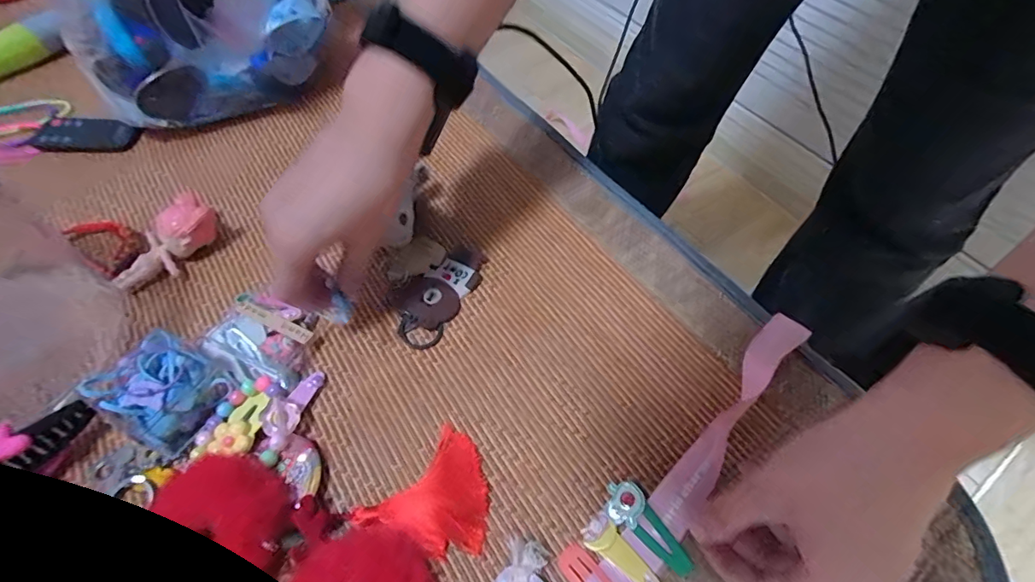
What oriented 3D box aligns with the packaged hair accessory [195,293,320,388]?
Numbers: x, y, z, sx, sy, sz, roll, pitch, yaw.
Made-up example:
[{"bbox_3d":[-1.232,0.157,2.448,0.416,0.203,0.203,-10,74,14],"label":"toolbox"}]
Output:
[{"bbox_3d":[-0.174,0.028,0.325,0.066,0.016,0.054,16,58,8],"label":"packaged hair accessory"}]

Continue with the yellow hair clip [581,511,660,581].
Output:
[{"bbox_3d":[0.054,0.142,0.252,0.018,0.005,0.046,-33,64,-21],"label":"yellow hair clip"}]

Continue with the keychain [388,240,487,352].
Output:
[{"bbox_3d":[-0.060,-0.001,0.351,0.047,0.011,0.088,28,60,15],"label":"keychain"}]

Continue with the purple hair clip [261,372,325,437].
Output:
[{"bbox_3d":[-0.140,0.071,0.300,0.019,0.011,0.048,21,43,13],"label":"purple hair clip"}]

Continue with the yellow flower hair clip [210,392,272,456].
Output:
[{"bbox_3d":[-0.169,0.080,0.290,0.024,0.005,0.041,16,58,8],"label":"yellow flower hair clip"}]

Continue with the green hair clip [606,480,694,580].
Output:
[{"bbox_3d":[0.072,0.129,0.258,0.021,0.011,0.056,-39,76,-26],"label":"green hair clip"}]

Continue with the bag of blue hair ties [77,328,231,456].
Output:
[{"bbox_3d":[-0.214,0.060,0.287,0.047,0.034,0.052,28,60,15],"label":"bag of blue hair ties"}]

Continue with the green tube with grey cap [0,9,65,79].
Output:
[{"bbox_3d":[-0.525,-0.246,0.489,0.124,0.037,0.019,-37,61,-8],"label":"green tube with grey cap"}]

